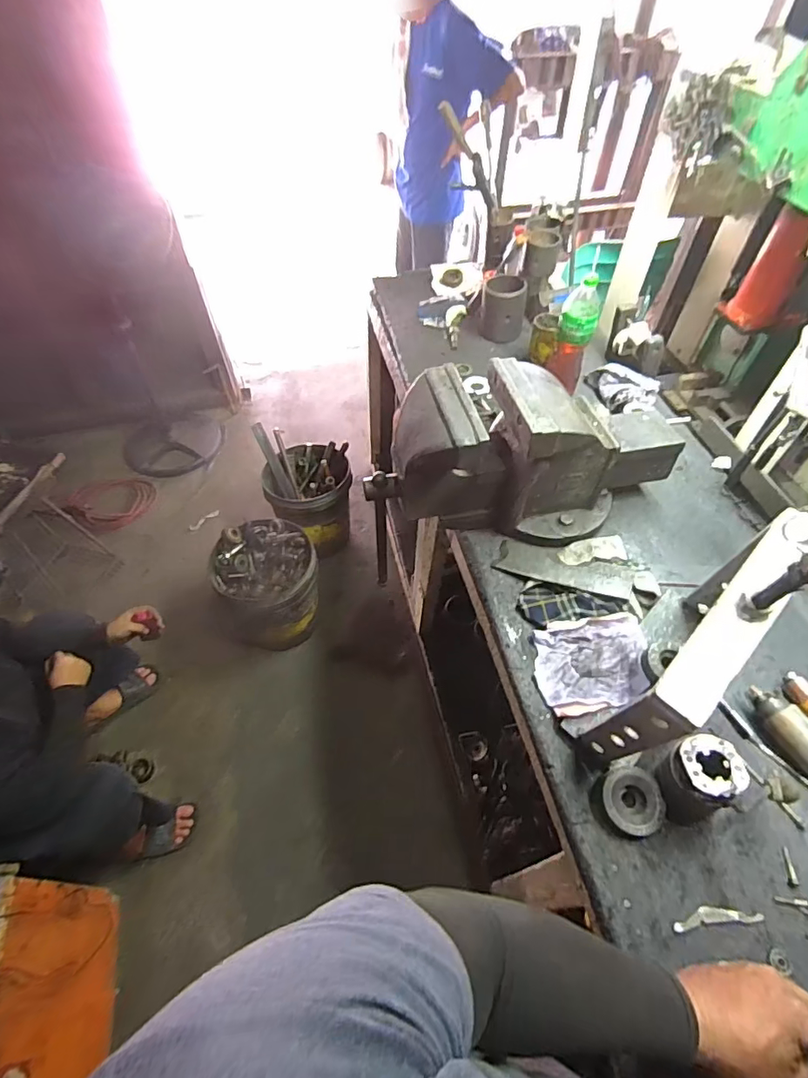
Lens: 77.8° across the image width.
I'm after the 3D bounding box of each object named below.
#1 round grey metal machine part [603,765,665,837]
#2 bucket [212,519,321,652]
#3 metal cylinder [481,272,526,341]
[{"bbox_3d":[0.304,0.348,0.668,0.076,0.032,0.079,0,52,0],"label":"round grey metal machine part"},{"bbox_3d":[-0.417,0.151,1.595,0.291,0.342,0.275,0,52,0],"label":"bucket"},{"bbox_3d":[0.263,-0.610,1.334,0.116,0.134,0.090,9,53,7],"label":"metal cylinder"}]

